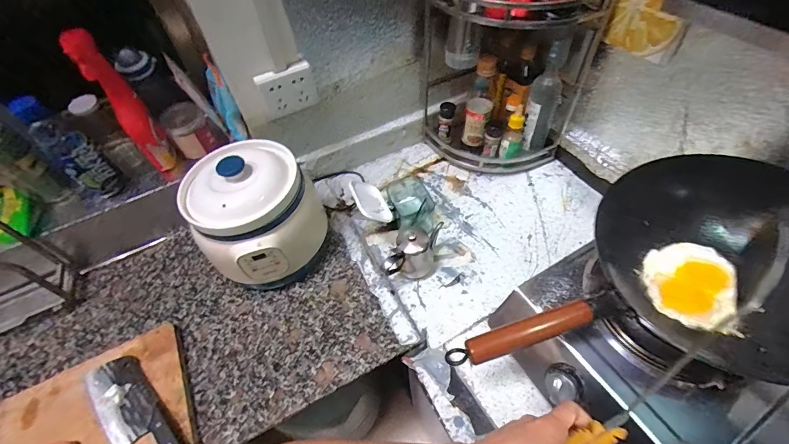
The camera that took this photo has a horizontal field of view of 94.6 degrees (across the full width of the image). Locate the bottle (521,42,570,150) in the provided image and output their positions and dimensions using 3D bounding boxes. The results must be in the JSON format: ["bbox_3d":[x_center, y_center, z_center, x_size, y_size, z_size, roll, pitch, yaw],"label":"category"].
[{"bbox_3d":[0.334,-0.270,0.815,0.069,0.243,0.067,18,56,18],"label":"bottle"}]

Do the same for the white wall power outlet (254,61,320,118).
[{"bbox_3d":[-0.210,-0.262,0.726,0.110,0.090,0.017,-33,56,-19],"label":"white wall power outlet"}]

